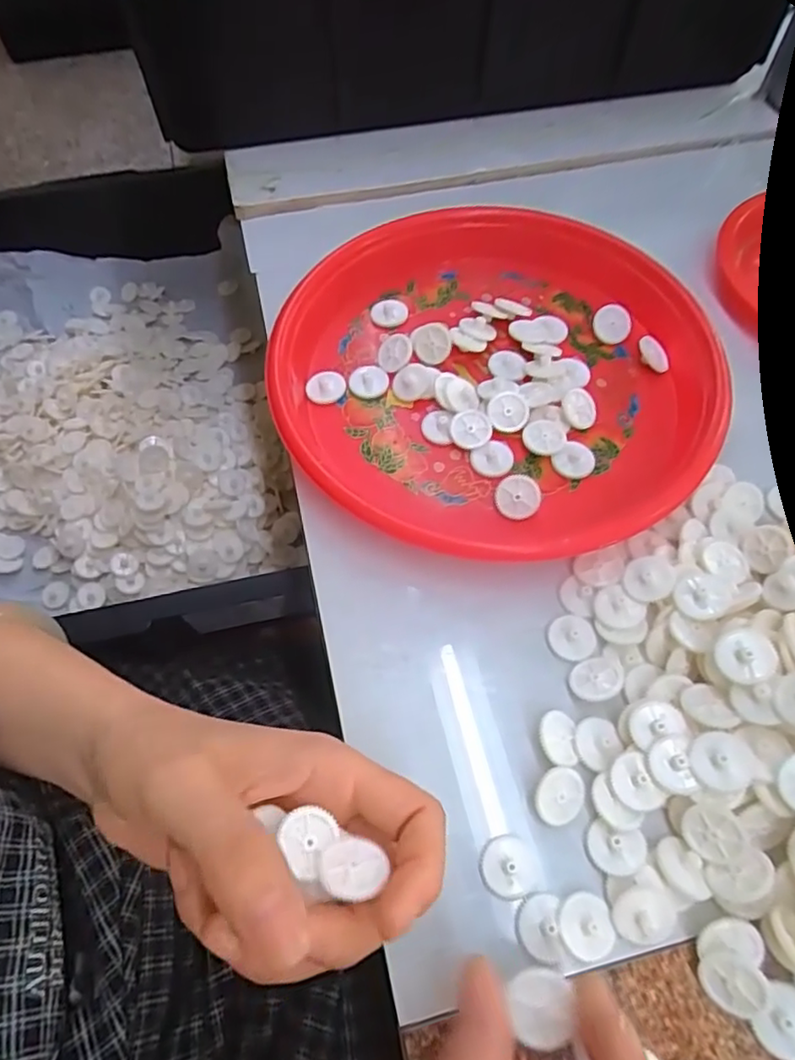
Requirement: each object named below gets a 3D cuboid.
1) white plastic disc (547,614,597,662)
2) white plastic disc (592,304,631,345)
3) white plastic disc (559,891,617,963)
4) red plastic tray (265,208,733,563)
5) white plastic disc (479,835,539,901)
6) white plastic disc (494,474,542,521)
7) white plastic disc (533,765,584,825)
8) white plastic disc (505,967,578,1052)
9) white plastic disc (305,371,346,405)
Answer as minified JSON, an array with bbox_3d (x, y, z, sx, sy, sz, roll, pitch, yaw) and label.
[{"bbox_3d":[0.079,0.048,0.274,0.020,0.004,0.021,0,63,0],"label":"white plastic disc"},{"bbox_3d":[0.126,-0.121,0.356,0.021,0.004,0.021,1,98,8],"label":"white plastic disc"},{"bbox_3d":[0.069,0.145,0.221,0.020,0.004,0.021,0,63,0],"label":"white plastic disc"},{"bbox_3d":[0.058,-0.087,0.329,0.242,0.029,0.221,-30,66,-14],"label":"red plastic tray"},{"bbox_3d":[0.043,0.129,0.232,0.021,0.004,0.021,0,63,0],"label":"white plastic disc"},{"bbox_3d":[0.059,-0.016,0.301,0.022,0.004,0.022,3,92,16],"label":"white plastic disc"},{"bbox_3d":[0.064,0.104,0.238,0.021,0.007,0.019,-16,64,-8],"label":"white plastic disc"},{"bbox_3d":[0.044,0.145,0.184,0.018,0.006,0.020,-12,63,-6],"label":"white plastic disc"},{"bbox_3d":[-0.040,-0.081,0.341,0.021,0.004,0.021,0,63,0],"label":"white plastic disc"}]

